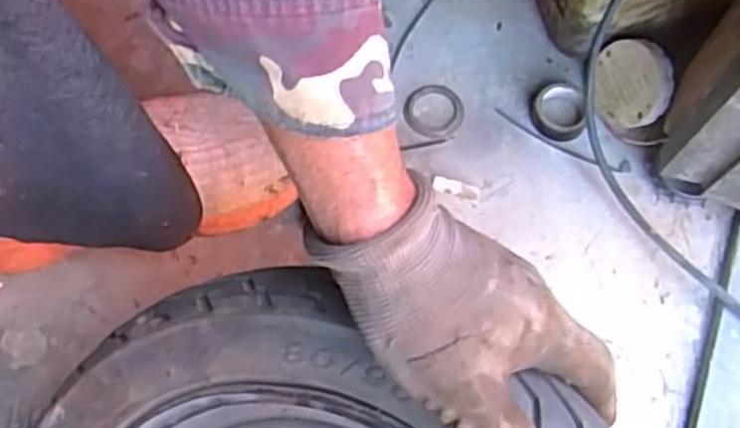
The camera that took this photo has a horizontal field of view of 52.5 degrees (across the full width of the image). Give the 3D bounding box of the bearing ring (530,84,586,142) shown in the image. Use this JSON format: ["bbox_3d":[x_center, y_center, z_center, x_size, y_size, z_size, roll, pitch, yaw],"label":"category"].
[{"bbox_3d":[0.154,-0.084,0.615,0.044,0.016,0.046,-1,69,1],"label":"bearing ring"}]

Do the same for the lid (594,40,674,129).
[{"bbox_3d":[0.208,-0.101,0.593,0.015,0.067,0.063,-7,21,-37],"label":"lid"}]

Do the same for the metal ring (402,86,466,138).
[{"bbox_3d":[0.053,-0.086,0.626,0.050,0.006,0.051,-1,69,1],"label":"metal ring"}]

